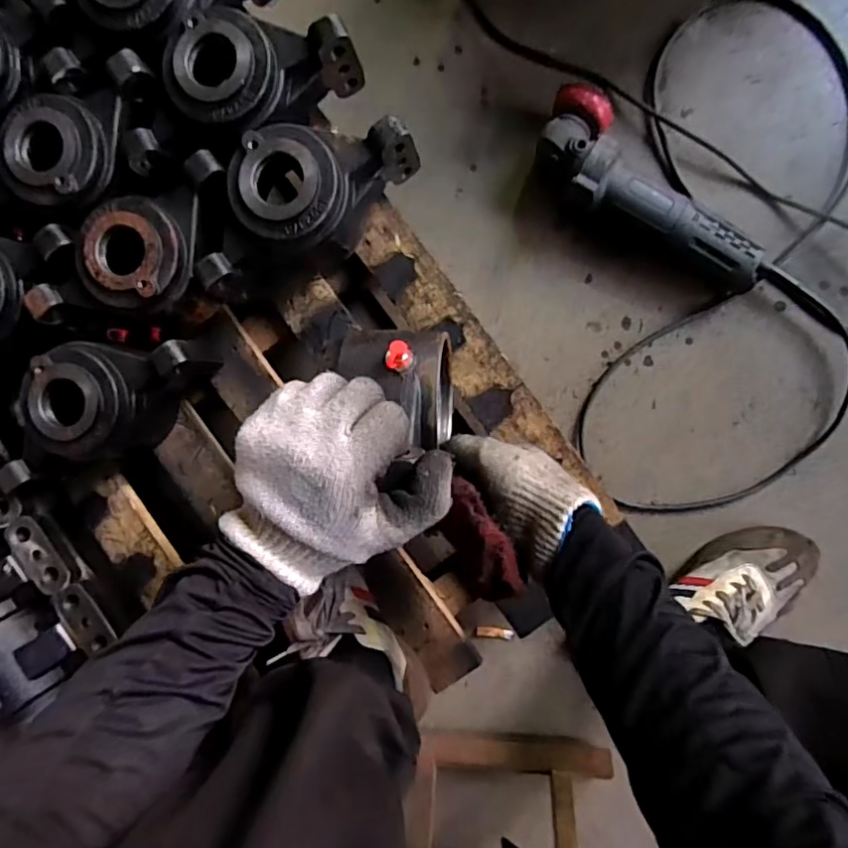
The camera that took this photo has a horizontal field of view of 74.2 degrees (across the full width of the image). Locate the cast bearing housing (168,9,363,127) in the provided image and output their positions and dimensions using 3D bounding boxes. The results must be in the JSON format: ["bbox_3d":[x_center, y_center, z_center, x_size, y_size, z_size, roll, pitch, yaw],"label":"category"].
[{"bbox_3d":[-0.149,-0.325,0.517,0.153,0.080,0.099,-37,88,6],"label":"cast bearing housing"}]

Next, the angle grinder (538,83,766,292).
[{"bbox_3d":[0.226,-0.230,0.590,0.280,0.065,0.095,45,95,3],"label":"angle grinder"}]

